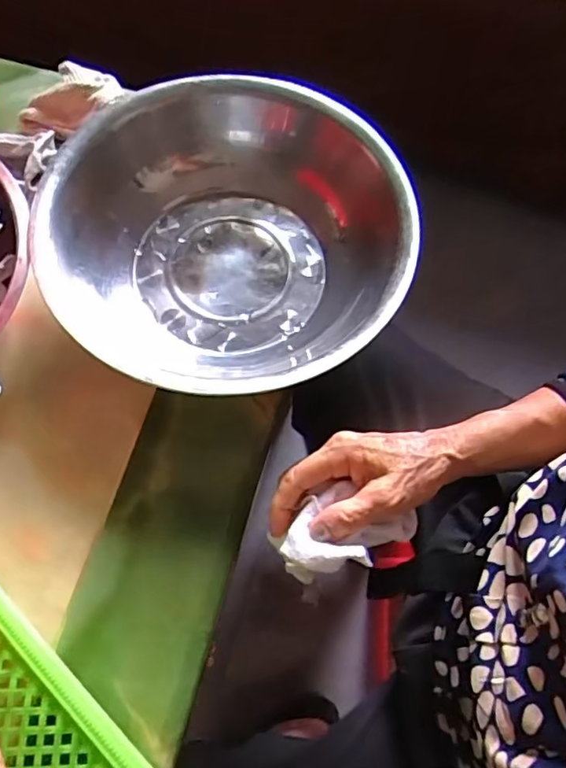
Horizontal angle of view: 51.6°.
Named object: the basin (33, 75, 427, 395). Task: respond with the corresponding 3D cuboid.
[{"bbox_3d":[-0.049,-0.112,0.470,0.260,0.075,0.259,1,68,-3],"label":"basin"}]

